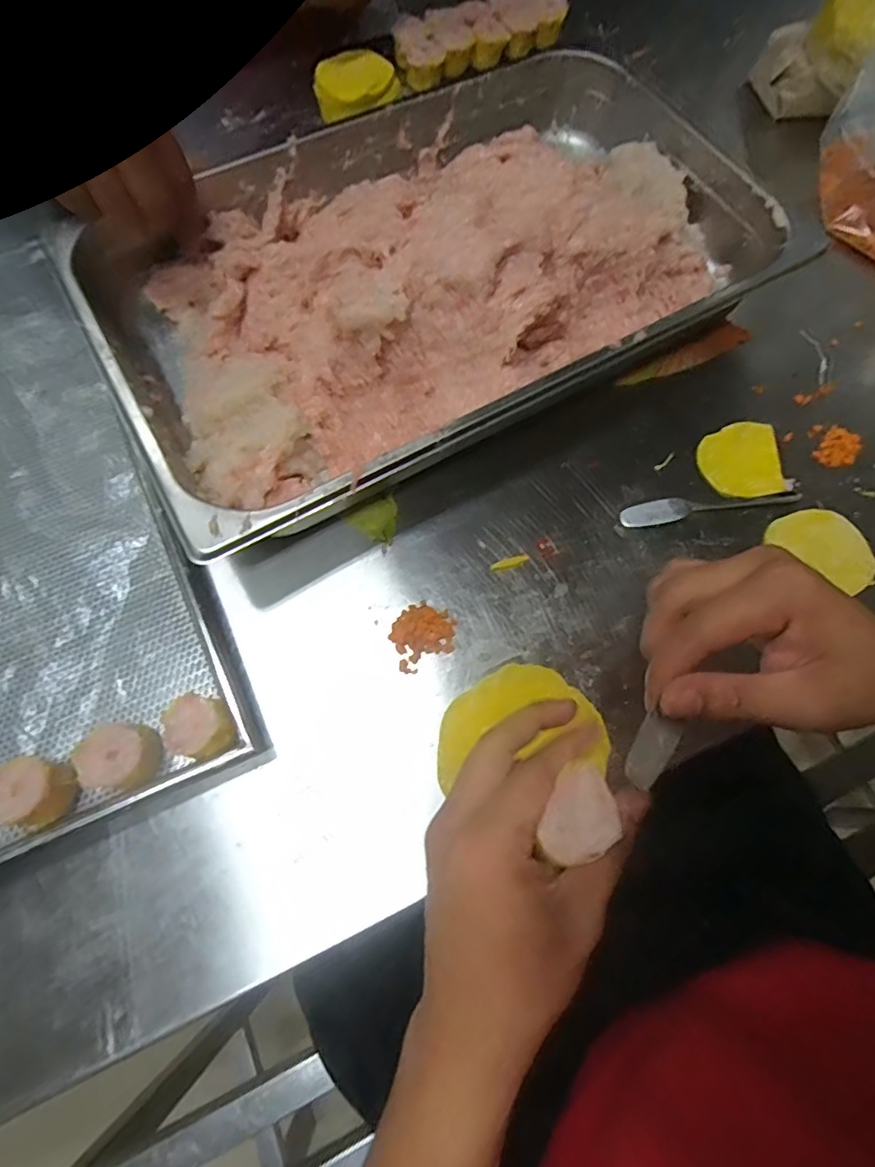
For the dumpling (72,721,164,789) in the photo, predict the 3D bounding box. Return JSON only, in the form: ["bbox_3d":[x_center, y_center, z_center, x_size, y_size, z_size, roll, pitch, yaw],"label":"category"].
[{"bbox_3d":[-0.195,0.107,0.349,0.042,0.031,0.037,-1,72,-2],"label":"dumpling"}]

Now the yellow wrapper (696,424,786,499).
[{"bbox_3d":[0.237,-0.096,0.439,0.059,0.007,0.059,-6,72,-4],"label":"yellow wrapper"}]

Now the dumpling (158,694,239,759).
[{"bbox_3d":[-0.149,0.091,0.357,0.048,0.029,0.037,14,72,3],"label":"dumpling"}]

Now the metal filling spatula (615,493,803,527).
[{"bbox_3d":[0.206,-0.059,0.426,0.134,0.009,0.018,-8,72,-4],"label":"metal filling spatula"}]

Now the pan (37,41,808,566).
[{"bbox_3d":[-0.002,-0.252,0.437,0.500,0.091,0.316,-28,75,-10],"label":"pan"}]

